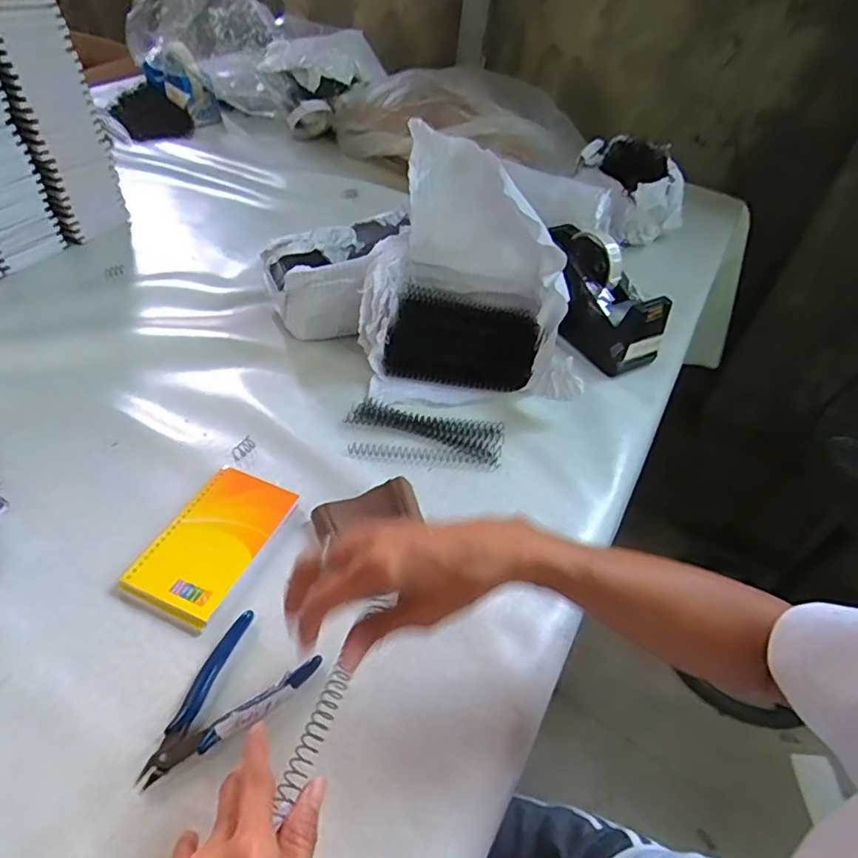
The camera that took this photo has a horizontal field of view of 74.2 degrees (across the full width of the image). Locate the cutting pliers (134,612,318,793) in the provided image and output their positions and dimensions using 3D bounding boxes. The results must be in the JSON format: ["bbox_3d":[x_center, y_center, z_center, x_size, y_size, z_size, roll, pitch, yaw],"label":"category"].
[{"bbox_3d":[-0.140,0.183,0.383,0.072,0.009,0.115,28,48,19],"label":"cutting pliers"}]

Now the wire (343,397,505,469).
[{"bbox_3d":[-0.004,-0.001,0.578,0.159,0.013,0.046,14,45,6],"label":"wire"}]

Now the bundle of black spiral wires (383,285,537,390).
[{"bbox_3d":[0.039,-0.103,0.650,0.164,0.047,0.101,10,46,4],"label":"bundle of black spiral wires"}]

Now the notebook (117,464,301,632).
[{"bbox_3d":[-0.177,0.090,0.468,0.081,0.012,0.133,22,46,13],"label":"notebook"}]

